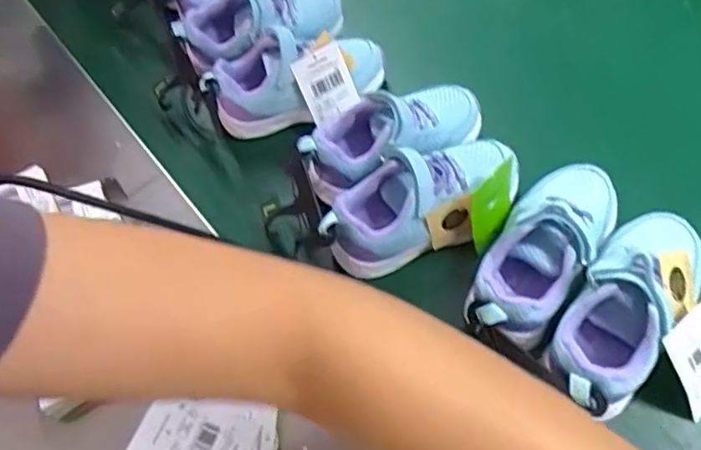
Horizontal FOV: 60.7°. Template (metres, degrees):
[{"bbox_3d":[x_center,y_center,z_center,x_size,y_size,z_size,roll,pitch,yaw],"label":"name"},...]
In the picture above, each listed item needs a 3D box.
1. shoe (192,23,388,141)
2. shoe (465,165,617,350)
[{"bbox_3d":[-0.051,-0.138,0.561,0.164,0.073,0.062,-15,56,1],"label":"shoe"},{"bbox_3d":[0.143,0.013,0.437,0.065,0.059,0.164,27,66,25],"label":"shoe"}]

